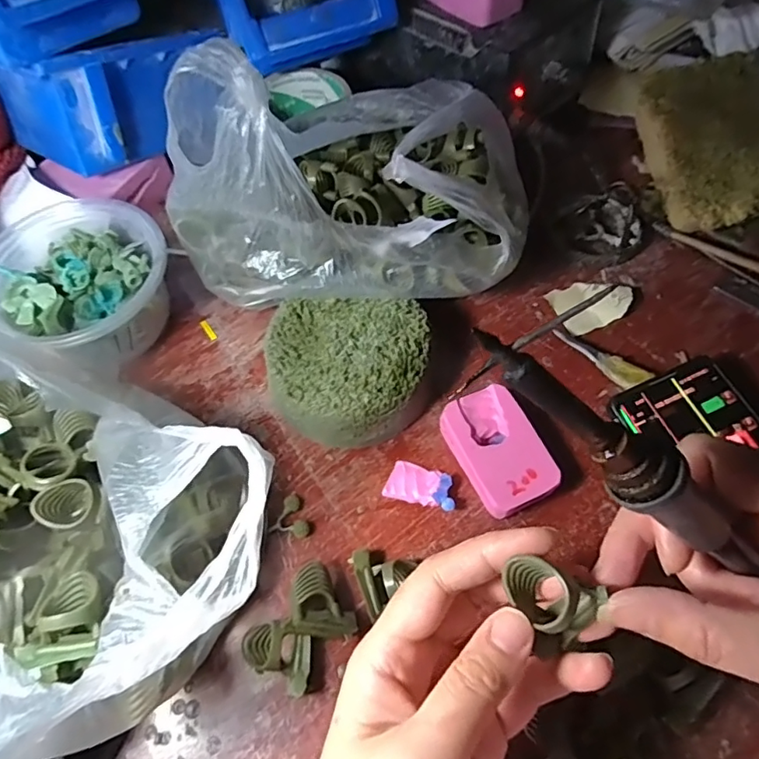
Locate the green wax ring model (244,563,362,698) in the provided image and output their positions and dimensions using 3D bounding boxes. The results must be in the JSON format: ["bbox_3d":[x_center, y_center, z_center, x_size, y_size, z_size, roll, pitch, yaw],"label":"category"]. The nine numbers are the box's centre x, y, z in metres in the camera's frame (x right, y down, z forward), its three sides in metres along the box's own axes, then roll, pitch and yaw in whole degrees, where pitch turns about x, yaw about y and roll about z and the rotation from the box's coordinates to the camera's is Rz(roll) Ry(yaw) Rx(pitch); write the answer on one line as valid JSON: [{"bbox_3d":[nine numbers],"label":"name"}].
[{"bbox_3d":[-0.040,0.128,0.275,0.041,0.026,0.055,40,70,20],"label":"green wax ring model"}]

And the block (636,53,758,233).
[{"bbox_3d":[0.250,-0.176,0.400,0.092,0.054,0.135,-7,62,-2],"label":"block"}]

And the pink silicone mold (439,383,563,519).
[{"bbox_3d":[0.069,0.043,0.318,0.048,0.022,0.070,-25,64,-11],"label":"pink silicone mold"}]

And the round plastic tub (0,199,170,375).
[{"bbox_3d":[-0.198,-0.063,0.357,0.117,0.057,0.112,-1,62,2],"label":"round plastic tub"}]

